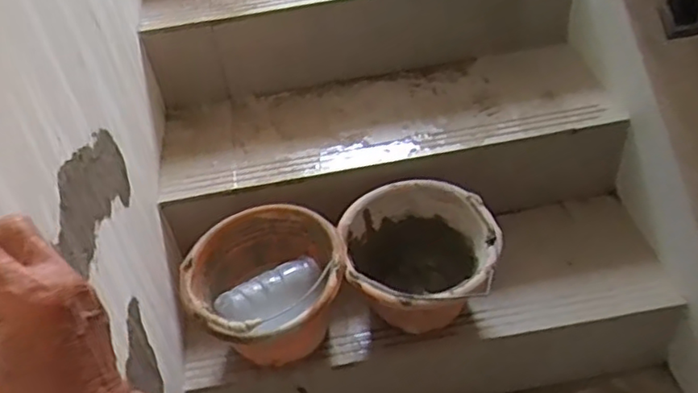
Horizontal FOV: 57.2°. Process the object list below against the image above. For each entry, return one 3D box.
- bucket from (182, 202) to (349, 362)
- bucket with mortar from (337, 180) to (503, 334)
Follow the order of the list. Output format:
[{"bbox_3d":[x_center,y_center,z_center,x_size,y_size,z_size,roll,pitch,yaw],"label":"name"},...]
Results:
[{"bbox_3d":[-0.123,0.151,1.023,0.238,0.182,0.247,-4,43,4],"label":"bucket"},{"bbox_3d":[0.119,0.119,1.075,0.244,0.170,0.255,-10,43,-3],"label":"bucket with mortar"}]

